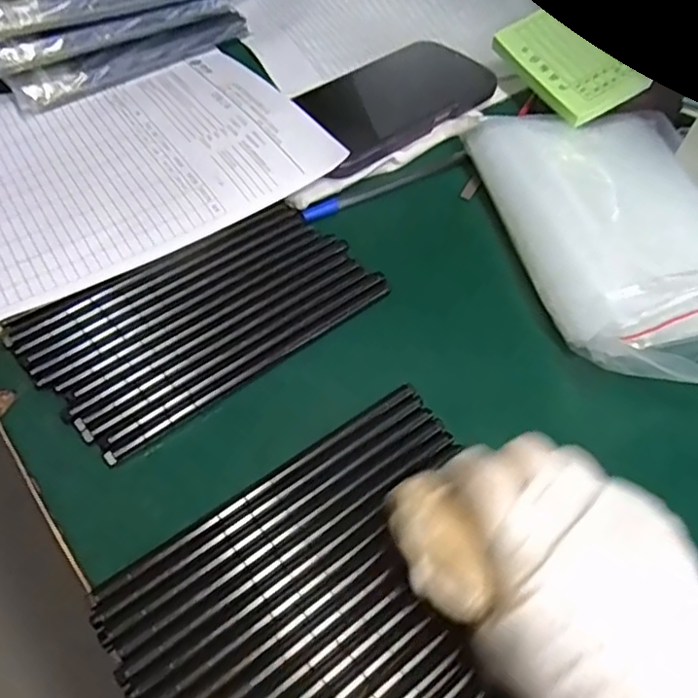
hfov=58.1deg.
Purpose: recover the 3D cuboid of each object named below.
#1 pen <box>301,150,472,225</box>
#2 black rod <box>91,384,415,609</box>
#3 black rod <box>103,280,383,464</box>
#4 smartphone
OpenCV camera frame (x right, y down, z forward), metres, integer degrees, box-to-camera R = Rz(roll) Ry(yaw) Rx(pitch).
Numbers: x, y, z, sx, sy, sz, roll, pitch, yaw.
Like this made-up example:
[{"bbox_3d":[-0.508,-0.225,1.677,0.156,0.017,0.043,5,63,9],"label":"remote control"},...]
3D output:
[{"bbox_3d":[0.025,-0.106,0.407,0.125,0.008,0.010,-28,61,-20],"label":"pen"},{"bbox_3d":[-0.035,0.061,0.286,0.168,0.008,0.009,-33,62,-22],"label":"black rod"},{"bbox_3d":[-0.045,0.007,0.326,0.173,0.009,0.009,-35,63,-23],"label":"black rod"},{"bbox_3d":[0.029,-0.177,0.443,0.081,0.011,0.167,39,59,24],"label":"smartphone"}]

